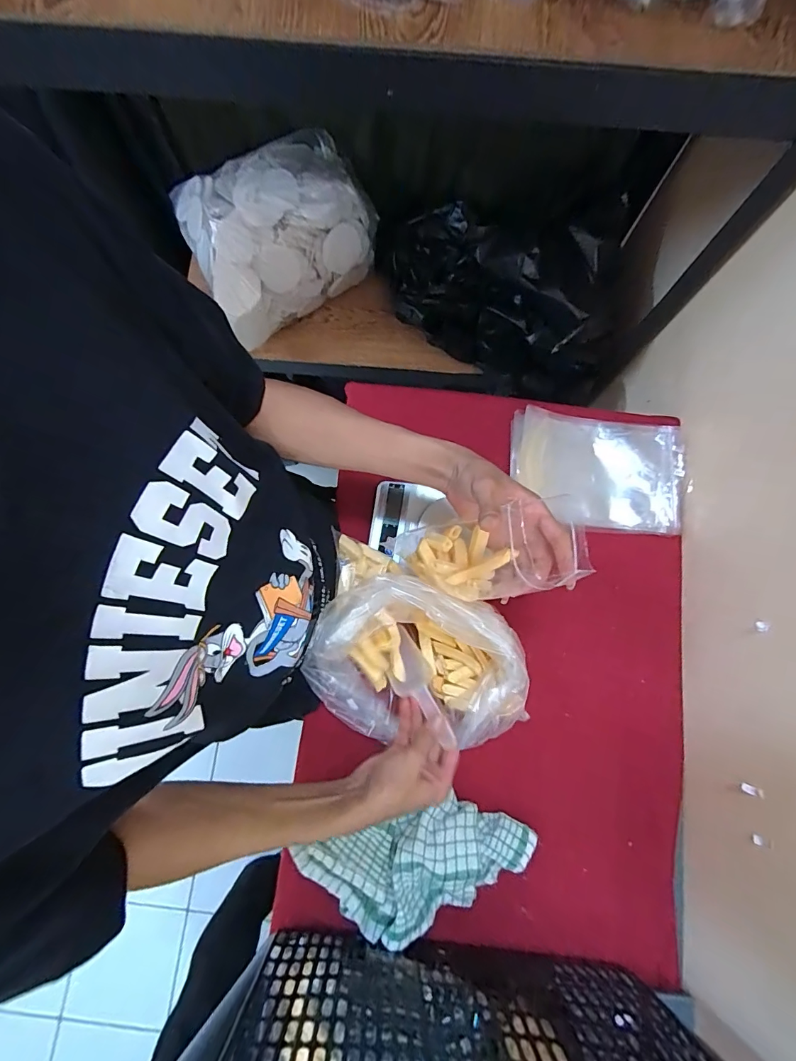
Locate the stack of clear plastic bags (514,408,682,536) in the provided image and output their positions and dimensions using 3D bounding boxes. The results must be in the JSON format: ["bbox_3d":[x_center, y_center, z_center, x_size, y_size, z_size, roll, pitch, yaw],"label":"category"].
[{"bbox_3d":[0.283,-0.085,0.613,0.245,0.030,0.161,8,79,1],"label":"stack of clear plastic bags"}]

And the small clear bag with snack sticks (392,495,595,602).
[{"bbox_3d":[0.091,0.029,0.466,0.214,0.053,0.091,-1,78,24],"label":"small clear bag with snack sticks"}]

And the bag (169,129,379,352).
[{"bbox_3d":[-0.204,-0.545,0.776,0.321,0.184,0.231,-22,80,-5],"label":"bag"}]

